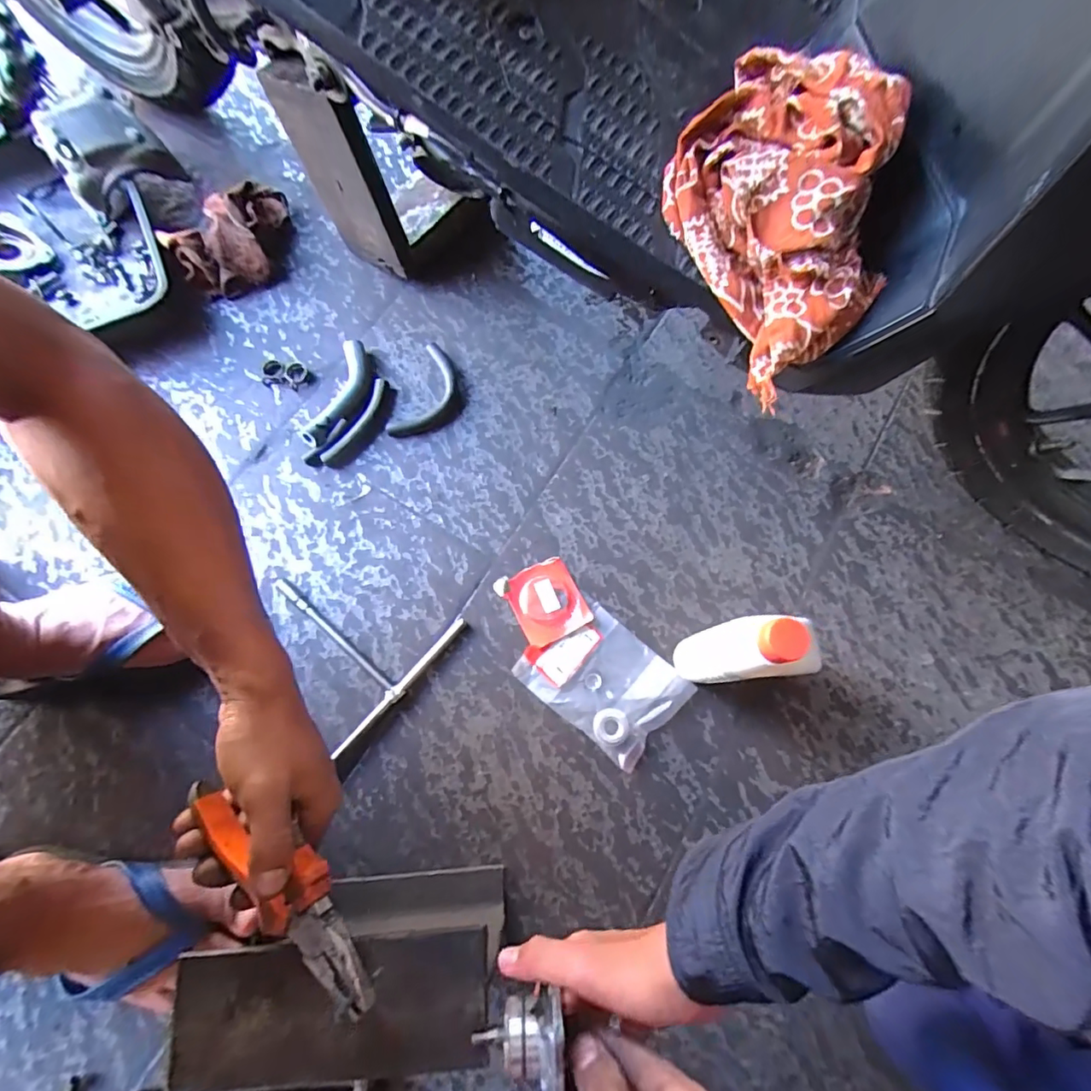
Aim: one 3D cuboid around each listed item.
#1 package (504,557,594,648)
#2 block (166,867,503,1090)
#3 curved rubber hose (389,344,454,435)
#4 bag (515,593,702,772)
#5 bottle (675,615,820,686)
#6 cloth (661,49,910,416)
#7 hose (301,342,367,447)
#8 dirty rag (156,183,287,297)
[{"bbox_3d":[0.001,0.059,0.553,0.070,0.014,0.080,-26,74,-8],"label":"package"},{"bbox_3d":[-0.133,0.312,0.395,0.190,0.151,0.070,-4,72,-2],"label":"block"},{"bbox_3d":[-0.135,-0.179,0.617,0.052,0.012,0.126,18,73,5],"label":"curved rubber hose"},{"bbox_3d":[0.059,0.134,0.531,0.148,0.013,0.108,39,76,11],"label":"bag"},{"bbox_3d":[0.174,0.087,0.444,0.082,0.202,0.047,-3,72,-1],"label":"bottle"},{"bbox_3d":[0.143,-0.205,0.320,0.117,0.089,0.177,-30,76,-9],"label":"cloth"},{"bbox_3d":[-0.238,-0.173,0.609,0.042,0.023,0.137,17,73,5],"label":"hose"},{"bbox_3d":[-0.409,-0.397,0.673,0.124,0.058,0.158,3,72,1],"label":"dirty rag"}]

